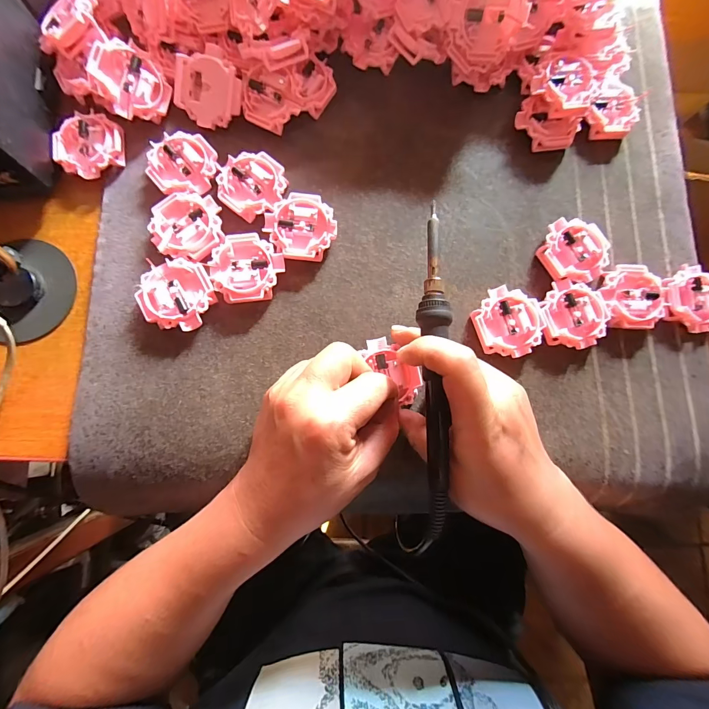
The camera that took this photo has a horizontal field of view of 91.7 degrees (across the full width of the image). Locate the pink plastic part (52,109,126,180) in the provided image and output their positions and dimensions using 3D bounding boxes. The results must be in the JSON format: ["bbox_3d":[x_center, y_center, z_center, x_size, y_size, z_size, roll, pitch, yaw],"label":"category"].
[{"bbox_3d":[-0.213,-0.168,0.277,0.053,0.015,0.046,-34,85,-7],"label":"pink plastic part"}]

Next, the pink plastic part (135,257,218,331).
[{"bbox_3d":[-0.134,-0.045,0.261,0.051,0.015,0.052,19,81,0],"label":"pink plastic part"}]

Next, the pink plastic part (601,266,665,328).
[{"bbox_3d":[0.225,-0.047,0.281,0.048,0.015,0.052,-1,82,-3],"label":"pink plastic part"}]

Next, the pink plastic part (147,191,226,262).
[{"bbox_3d":[-0.129,-0.099,0.270,0.051,0.015,0.052,0,82,-3],"label":"pink plastic part"}]

